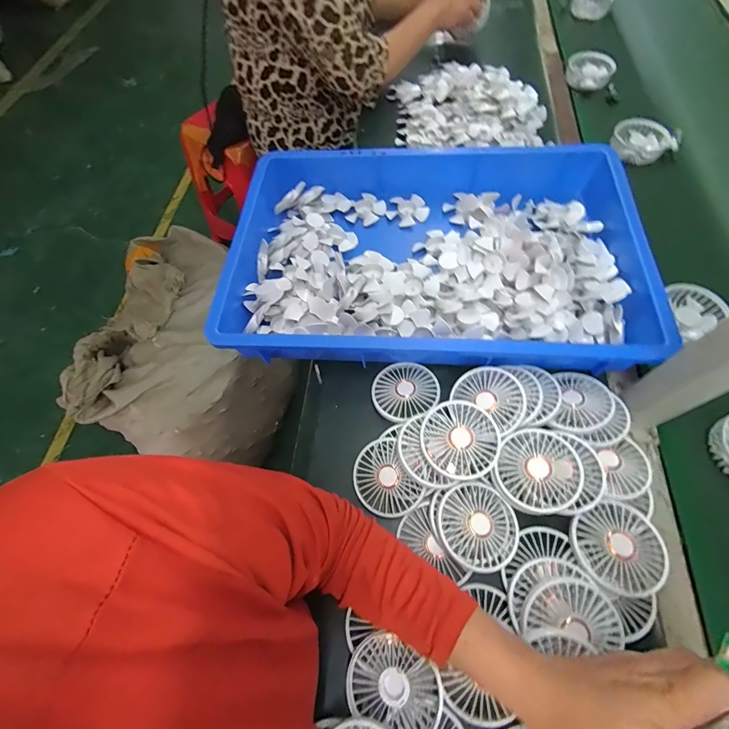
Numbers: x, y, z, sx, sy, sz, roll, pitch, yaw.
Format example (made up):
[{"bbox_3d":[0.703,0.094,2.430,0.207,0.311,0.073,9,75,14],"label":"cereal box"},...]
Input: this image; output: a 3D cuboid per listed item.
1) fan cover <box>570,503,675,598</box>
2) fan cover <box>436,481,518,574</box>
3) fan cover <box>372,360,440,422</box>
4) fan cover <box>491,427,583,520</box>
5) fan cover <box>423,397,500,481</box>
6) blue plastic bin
[{"bbox_3d":[0.264,0.190,0.377,0.094,0.025,0.081,-23,52,-11],"label":"fan cover"},{"bbox_3d":[0.123,0.177,0.399,0.082,0.021,0.085,-18,65,-6],"label":"fan cover"},{"bbox_3d":[0.054,0.034,0.483,0.084,0.015,0.088,14,60,18],"label":"fan cover"},{"bbox_3d":[0.189,0.113,0.394,0.088,0.014,0.083,-36,68,-14],"label":"fan cover"},{"bbox_3d":[0.109,0.085,0.417,0.083,0.021,0.088,-4,65,0],"label":"fan cover"},{"bbox_3d":[0.092,-0.173,0.551,0.570,0.088,0.381,4,65,4],"label":"blue plastic bin"}]

